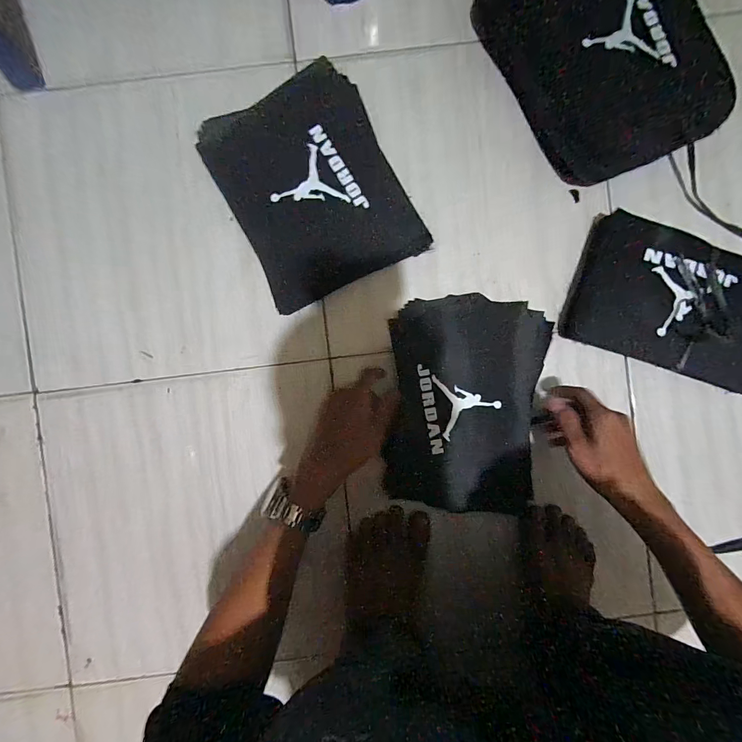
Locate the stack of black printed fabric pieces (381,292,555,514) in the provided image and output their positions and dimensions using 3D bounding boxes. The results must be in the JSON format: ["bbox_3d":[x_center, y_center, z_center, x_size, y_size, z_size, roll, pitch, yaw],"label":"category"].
[{"bbox_3d":[0.123,0.040,0.472,0.196,0.031,0.269,3,92,0],"label":"stack of black printed fabric pieces"}]

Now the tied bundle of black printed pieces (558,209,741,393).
[{"bbox_3d":[0.405,-0.087,0.468,0.271,0.039,0.169,19,92,-1],"label":"tied bundle of black printed pieces"}]

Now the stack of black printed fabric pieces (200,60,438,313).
[{"bbox_3d":[-0.073,-0.231,0.465,0.205,0.036,0.248,-25,92,1],"label":"stack of black printed fabric pieces"}]

